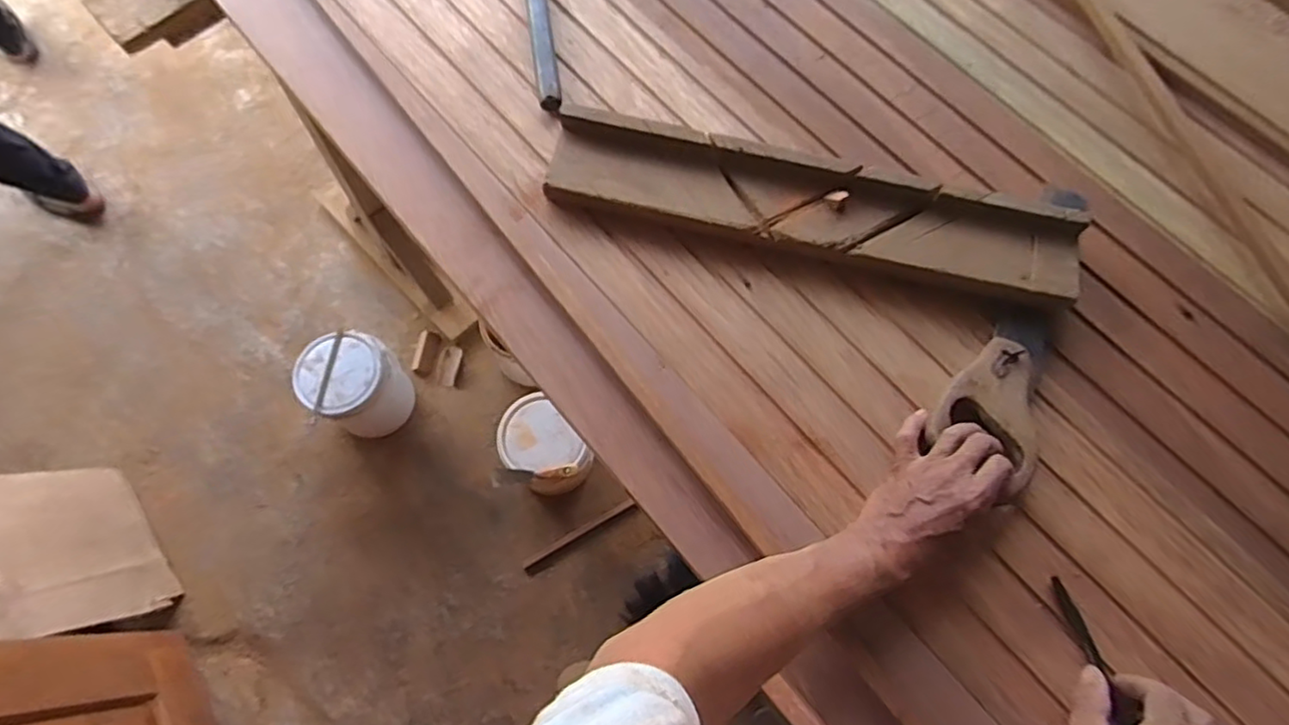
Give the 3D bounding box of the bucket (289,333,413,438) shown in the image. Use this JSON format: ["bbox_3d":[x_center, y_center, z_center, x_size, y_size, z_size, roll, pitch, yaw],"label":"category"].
[{"bbox_3d":[-0.611,0.045,1.395,0.192,0.211,0.181,1,71,-2],"label":"bucket"}]

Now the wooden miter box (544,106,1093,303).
[{"bbox_3d":[0.164,-0.156,0.649,0.524,0.045,0.100,14,71,3],"label":"wooden miter box"}]

